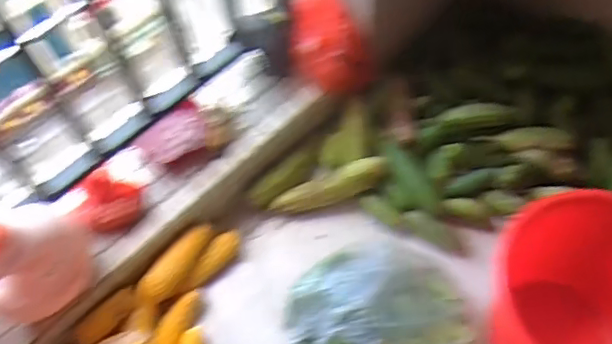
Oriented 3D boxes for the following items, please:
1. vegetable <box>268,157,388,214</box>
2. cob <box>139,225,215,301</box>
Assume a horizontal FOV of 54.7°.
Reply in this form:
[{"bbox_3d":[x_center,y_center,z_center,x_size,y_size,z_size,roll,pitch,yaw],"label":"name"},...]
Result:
[{"bbox_3d":[0.055,0.038,1.333,0.270,0.062,0.060,-22,58,14],"label":"vegetable"},{"bbox_3d":[-0.268,0.189,1.239,0.049,0.052,0.193,30,65,18],"label":"cob"}]

